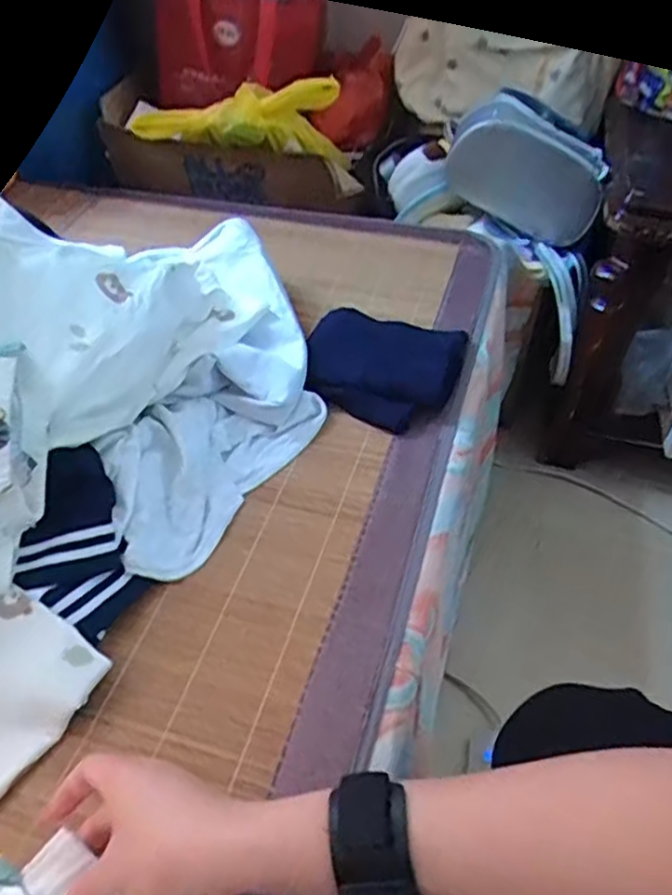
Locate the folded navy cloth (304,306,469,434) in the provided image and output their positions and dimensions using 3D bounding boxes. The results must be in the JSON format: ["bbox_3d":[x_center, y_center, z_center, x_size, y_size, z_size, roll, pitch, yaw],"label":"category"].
[{"bbox_3d":[0.049,-0.094,0.703,0.150,0.055,0.156,12,47,11],"label":"folded navy cloth"}]

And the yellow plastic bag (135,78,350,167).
[{"bbox_3d":[-0.133,-0.461,0.960,0.286,0.107,0.083,13,47,12],"label":"yellow plastic bag"}]

